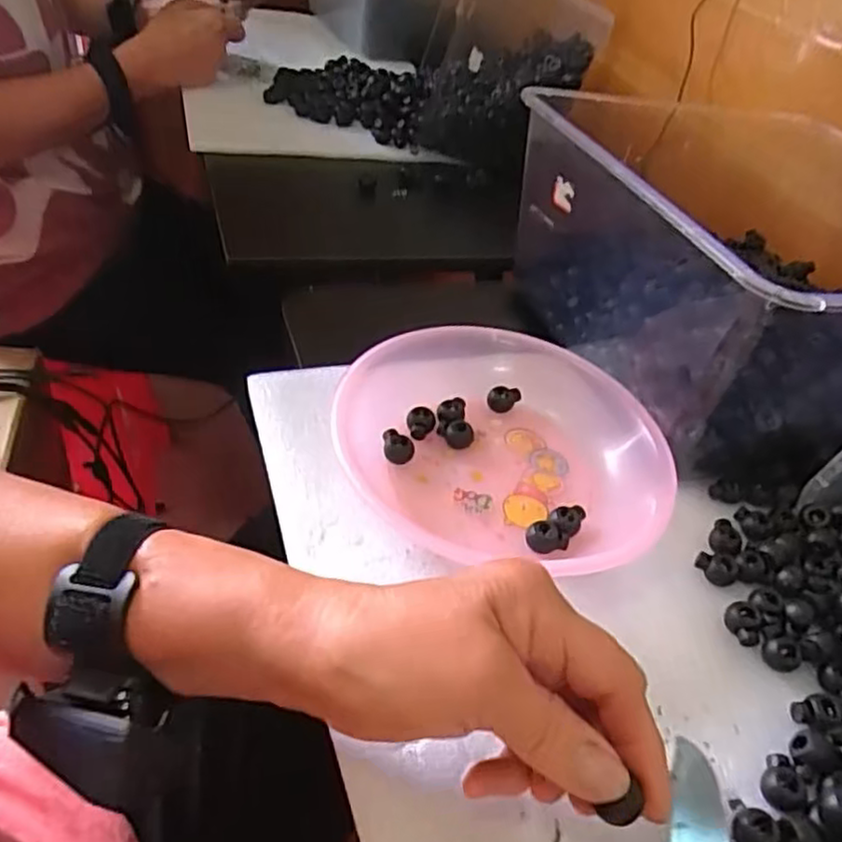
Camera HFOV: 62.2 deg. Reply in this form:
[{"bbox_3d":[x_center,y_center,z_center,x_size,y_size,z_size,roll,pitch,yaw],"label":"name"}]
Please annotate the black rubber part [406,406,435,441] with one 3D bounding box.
[{"bbox_3d":[0.000,0.002,0.426,0.017,0.012,0.021,10,42,-3],"label":"black rubber part"}]

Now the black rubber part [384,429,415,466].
[{"bbox_3d":[-0.013,0.016,0.409,0.017,0.013,0.019,0,44,-14],"label":"black rubber part"}]

